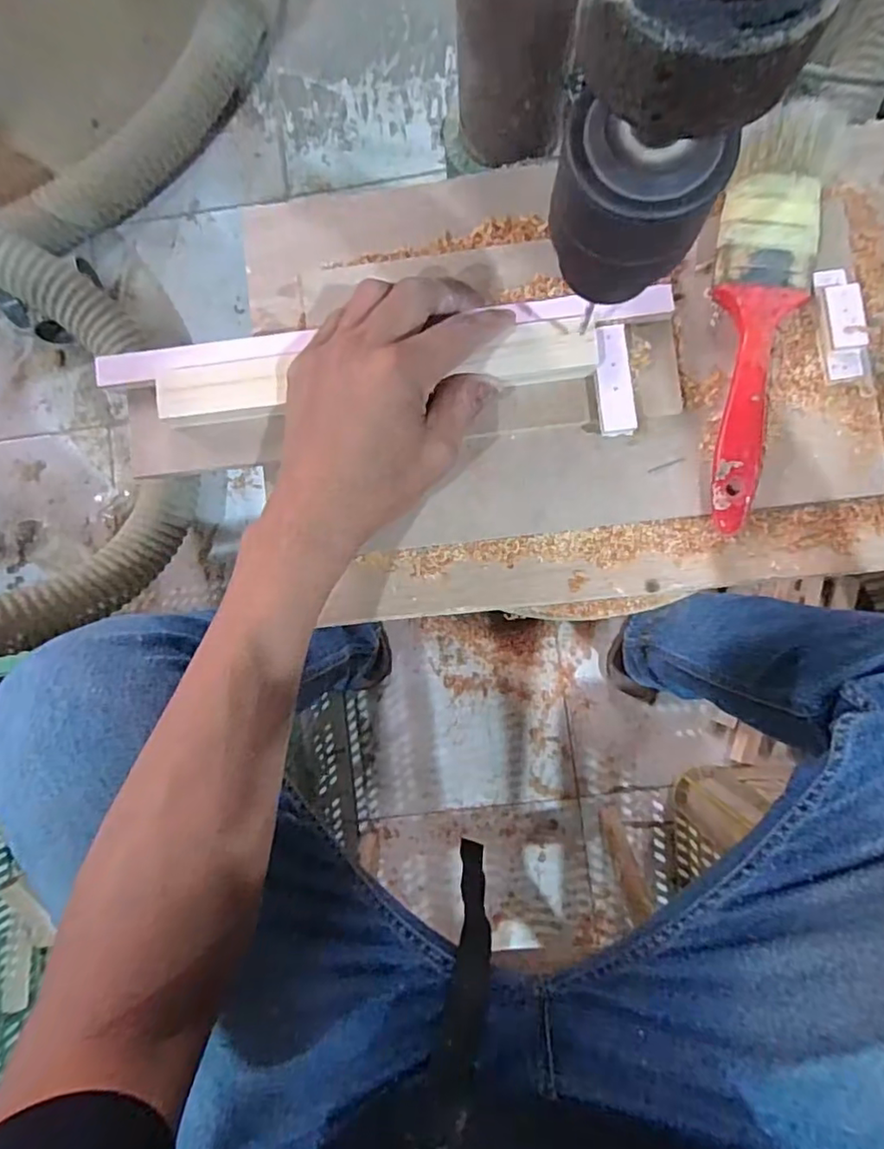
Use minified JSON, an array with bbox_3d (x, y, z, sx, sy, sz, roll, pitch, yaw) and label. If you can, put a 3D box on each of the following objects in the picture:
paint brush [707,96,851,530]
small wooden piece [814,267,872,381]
[{"bbox_3d":[0.164,-0.130,0.299,0.047,0.033,0.208,7,87,4],"label":"paint brush"},{"bbox_3d":[0.207,-0.132,0.304,0.018,0.014,0.057,-9,86,3],"label":"small wooden piece"}]

